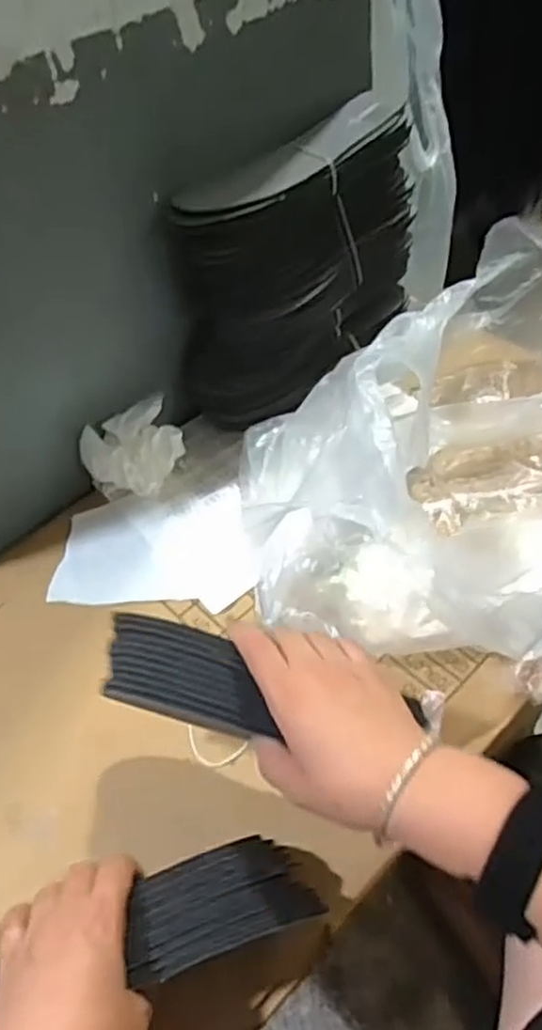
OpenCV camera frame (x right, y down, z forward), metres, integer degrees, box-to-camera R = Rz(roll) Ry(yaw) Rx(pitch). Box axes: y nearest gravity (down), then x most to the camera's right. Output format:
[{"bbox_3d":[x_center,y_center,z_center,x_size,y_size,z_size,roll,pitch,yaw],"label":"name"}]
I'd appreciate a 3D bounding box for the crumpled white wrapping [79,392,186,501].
[{"bbox_3d":[-0.130,-0.056,0.696,0.094,0.059,0.072,-26,52,-14],"label":"crumpled white wrapping"}]

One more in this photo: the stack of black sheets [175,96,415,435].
[{"bbox_3d":[0.031,-0.233,0.696,0.262,0.215,0.091,-39,56,-22],"label":"stack of black sheets"}]

